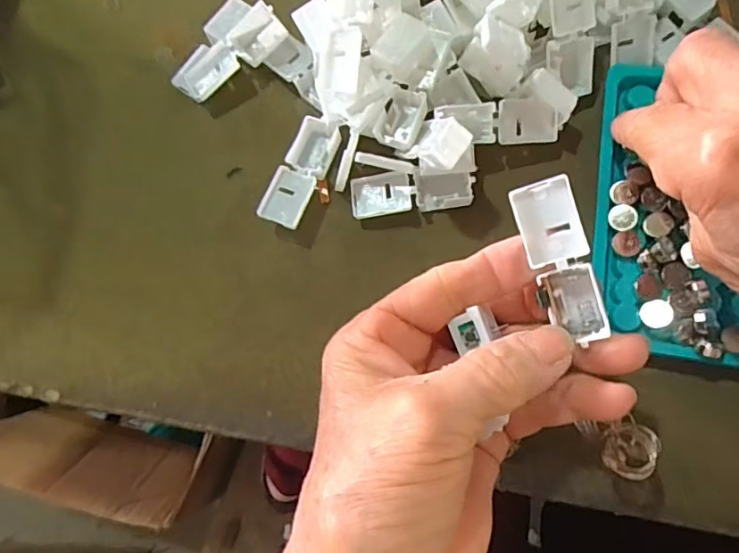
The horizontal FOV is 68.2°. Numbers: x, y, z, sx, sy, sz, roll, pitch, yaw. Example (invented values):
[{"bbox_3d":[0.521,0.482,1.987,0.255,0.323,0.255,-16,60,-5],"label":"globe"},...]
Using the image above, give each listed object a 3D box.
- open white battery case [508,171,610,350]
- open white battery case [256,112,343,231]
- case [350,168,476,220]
[{"bbox_3d":[0.065,-0.005,0.183,0.018,0.014,0.054,-21,97,3],"label":"open white battery case"},{"bbox_3d":[-0.032,-0.049,0.258,0.020,0.013,0.054,22,83,9],"label":"open white battery case"},{"bbox_3d":[0.019,-0.040,0.253,0.055,0.012,0.021,-7,80,4],"label":"case"}]

